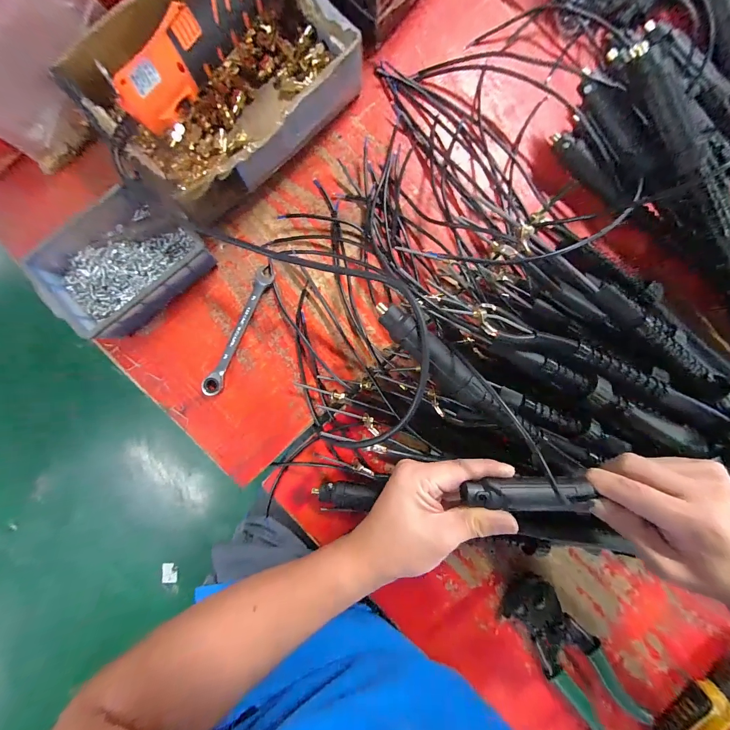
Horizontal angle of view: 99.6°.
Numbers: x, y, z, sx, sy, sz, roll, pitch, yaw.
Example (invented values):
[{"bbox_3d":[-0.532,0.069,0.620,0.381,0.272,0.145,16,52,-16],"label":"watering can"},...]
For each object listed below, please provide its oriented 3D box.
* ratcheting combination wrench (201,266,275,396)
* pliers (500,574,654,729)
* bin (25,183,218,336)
[{"bbox_3d":[-0.139,-0.036,0.341,0.018,0.012,0.151,27,89,-2],"label":"ratcheting combination wrench"},{"bbox_3d":[0.238,0.338,0.352,0.068,0.025,0.221,-37,91,-2],"label":"pliers"},{"bbox_3d":[-0.241,-0.103,0.320,0.147,0.058,0.107,-41,91,-2],"label":"bin"}]

